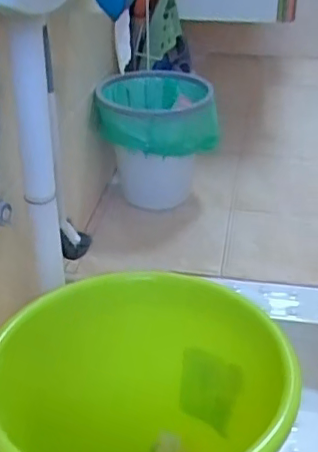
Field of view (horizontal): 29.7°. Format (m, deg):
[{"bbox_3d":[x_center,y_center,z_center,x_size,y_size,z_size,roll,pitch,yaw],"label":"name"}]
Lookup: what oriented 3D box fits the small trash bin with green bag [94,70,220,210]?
[{"bbox_3d":[0.004,-0.178,1.403,0.258,0.293,0.243,3,31,8],"label":"small trash bin with green bag"}]

